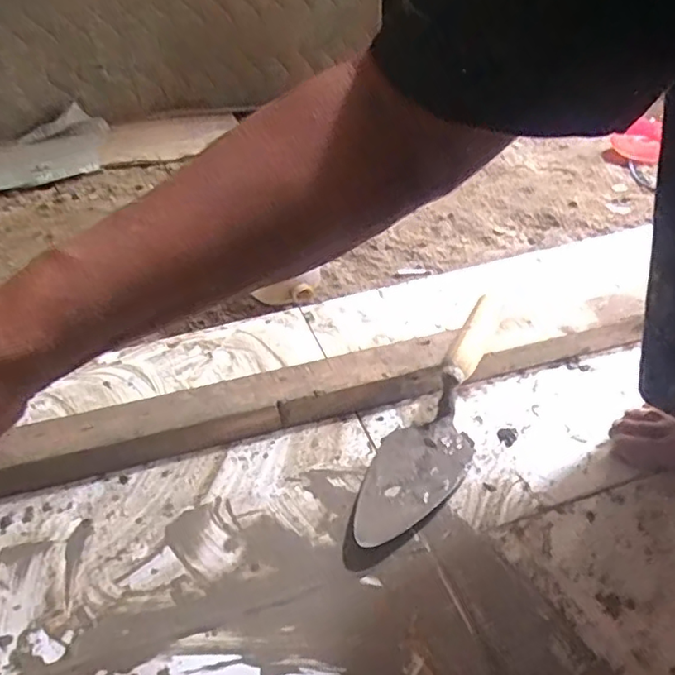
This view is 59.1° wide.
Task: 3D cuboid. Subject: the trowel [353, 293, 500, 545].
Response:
[{"bbox_3d":[0.097,0.074,0.572,0.083,0.054,0.306,13,51,28],"label":"trowel"}]

